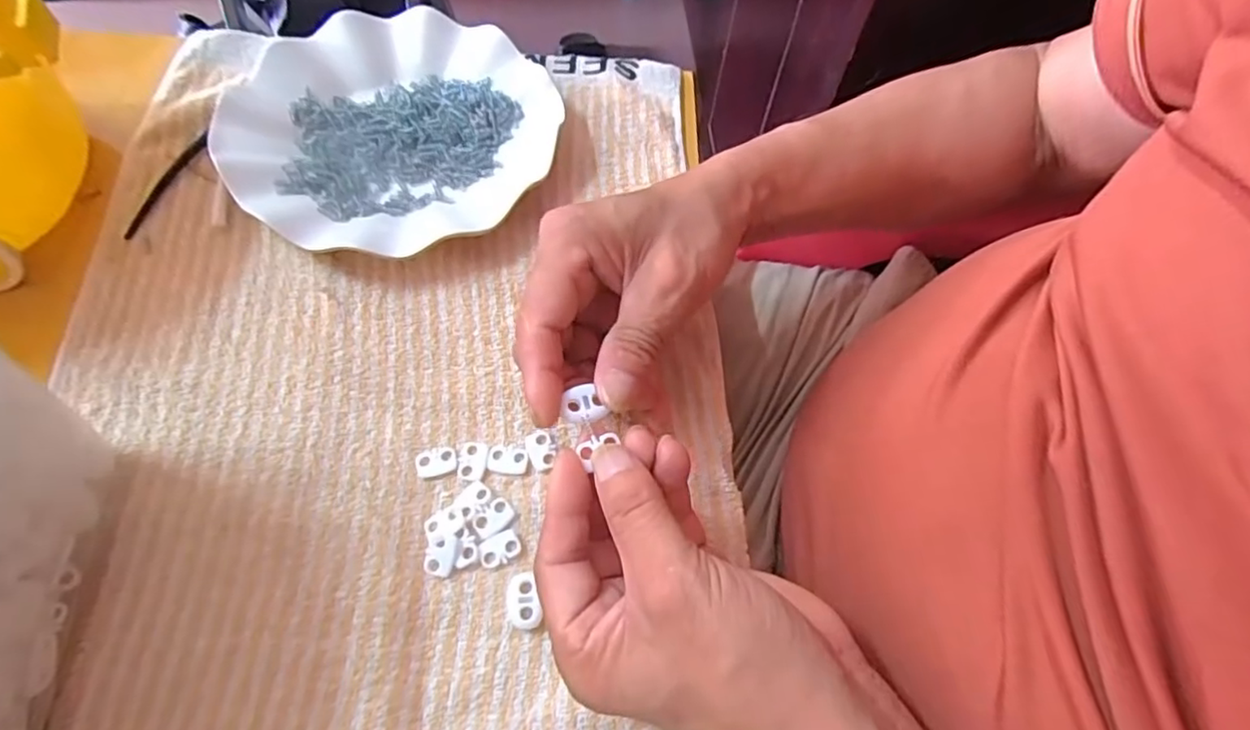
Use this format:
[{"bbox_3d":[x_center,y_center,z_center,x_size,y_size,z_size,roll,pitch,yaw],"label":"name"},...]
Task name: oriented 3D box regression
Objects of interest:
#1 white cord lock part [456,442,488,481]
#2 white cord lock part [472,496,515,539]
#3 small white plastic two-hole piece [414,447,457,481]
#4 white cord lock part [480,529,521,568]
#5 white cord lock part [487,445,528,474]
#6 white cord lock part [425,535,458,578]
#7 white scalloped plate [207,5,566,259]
[{"bbox_3d":[-0.072,0.045,0.295,0.013,0.004,0.019,-1,64,-4],"label":"white cord lock part"},{"bbox_3d":[-0.059,0.068,0.283,0.019,0.004,0.013,-39,72,-20],"label":"white cord lock part"},{"bbox_3d":[-0.088,0.045,0.294,0.019,0.004,0.014,-10,65,-9],"label":"small white plastic two-hole piece"},{"bbox_3d":[-0.055,0.080,0.278,0.018,0.004,0.013,-29,69,-16],"label":"white cord lock part"},{"bbox_3d":[-0.055,0.044,0.296,0.018,0.004,0.013,5,64,-1],"label":"white cord lock part"},{"bbox_3d":[-0.081,0.083,0.276,0.013,0.005,0.017,6,64,-1],"label":"white cord lock part"},{"bbox_3d":[-0.134,-0.137,0.369,0.176,0.025,0.177,1,64,-3],"label":"white scalloped plate"}]

